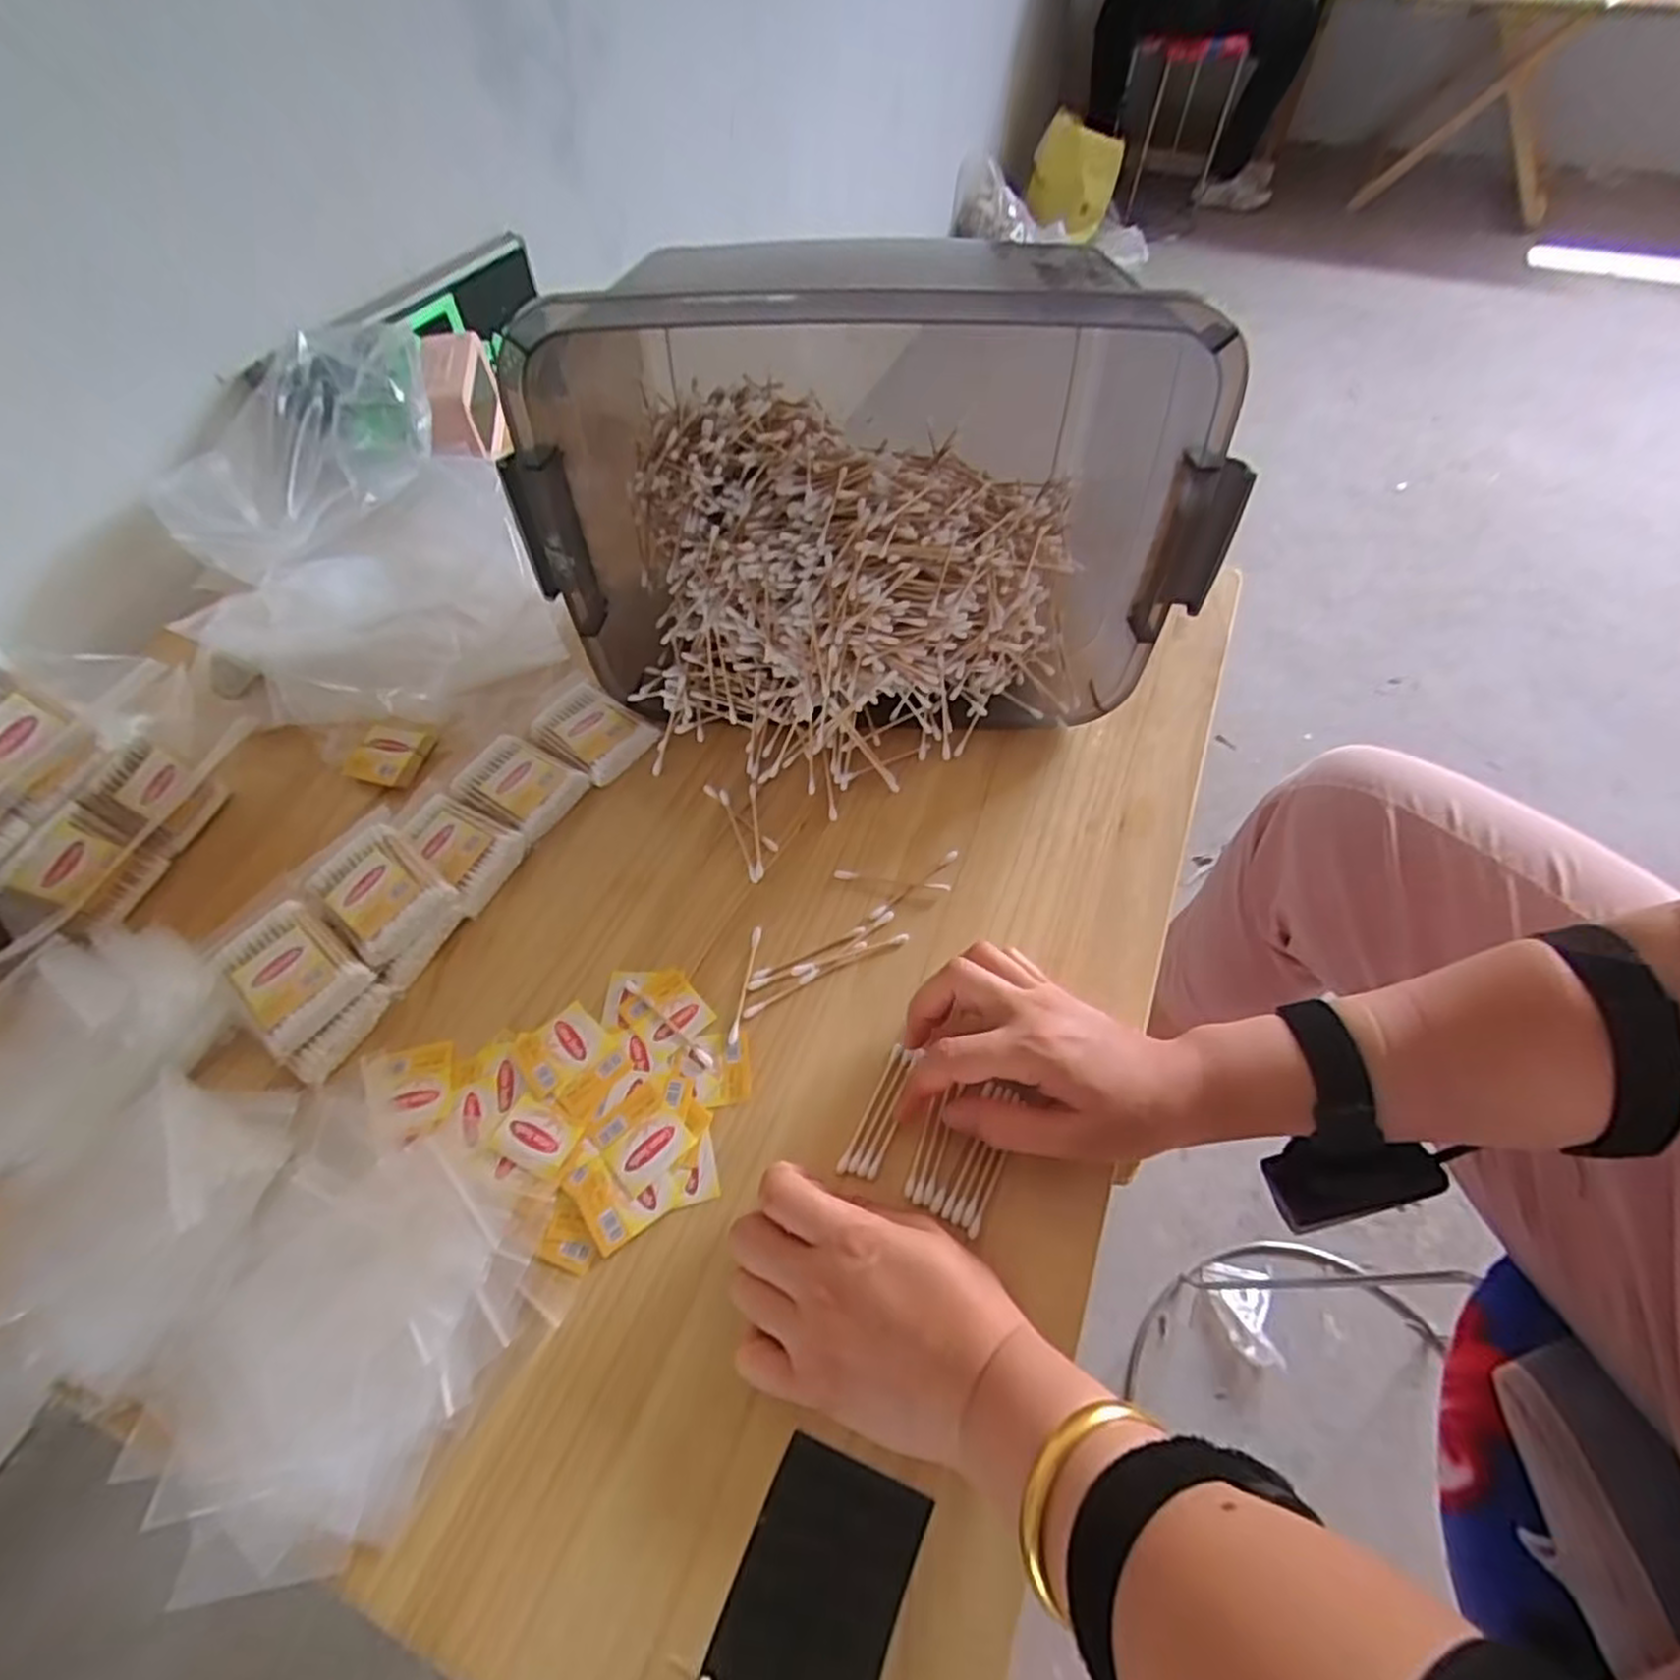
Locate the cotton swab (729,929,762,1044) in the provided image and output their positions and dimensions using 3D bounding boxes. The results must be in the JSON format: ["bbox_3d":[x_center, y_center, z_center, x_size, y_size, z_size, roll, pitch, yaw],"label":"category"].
[{"bbox_3d":[-0.054,0.082,0.428,0.005,0.004,0.070,7,57,5],"label":"cotton swab"}]

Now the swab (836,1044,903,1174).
[{"bbox_3d":[0.016,0.140,0.389,0.005,0.004,0.071,23,60,15],"label":"swab"}]

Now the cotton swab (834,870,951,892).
[{"bbox_3d":[0.032,0.026,0.463,0.072,0.004,0.006,8,57,6],"label":"cotton swab"}]

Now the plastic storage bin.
[{"bbox_3d":[0.019,-0.225,0.488,0.421,0.249,0.256,-2,56,-1],"label":"plastic storage bin"}]

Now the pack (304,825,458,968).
[{"bbox_3d":[-0.268,0.034,0.438,0.074,0.034,0.059,35,63,22],"label":"pack"}]

